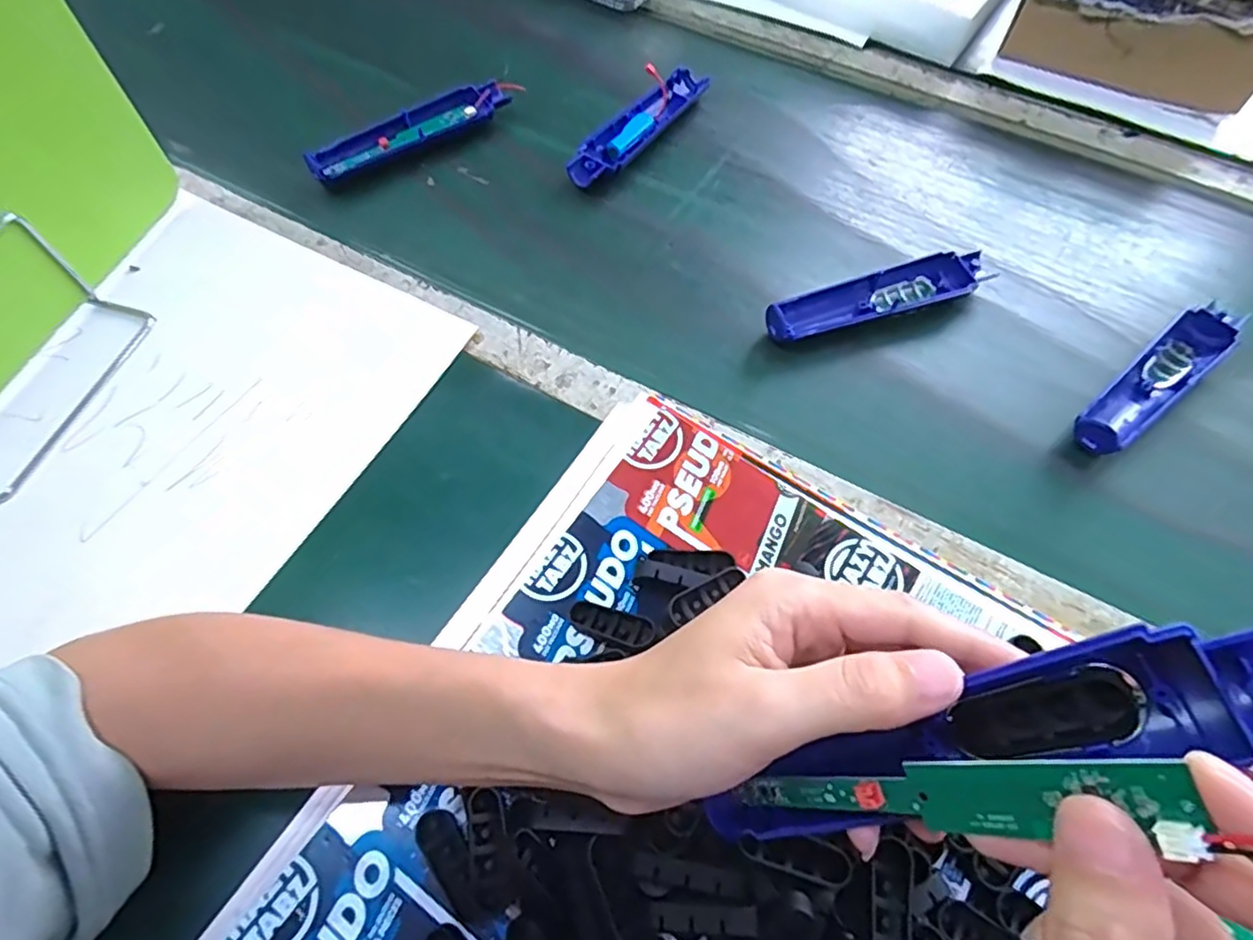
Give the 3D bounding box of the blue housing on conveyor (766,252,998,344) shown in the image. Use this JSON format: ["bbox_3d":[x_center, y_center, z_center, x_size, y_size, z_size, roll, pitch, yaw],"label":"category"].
[{"bbox_3d":[0.177,-0.123,0.467,0.165,0.021,0.039,-14,62,-10],"label":"blue housing on conveyor"}]

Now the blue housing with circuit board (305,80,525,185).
[{"bbox_3d":[-0.169,-0.278,0.537,0.187,0.026,0.036,-34,67,-20],"label":"blue housing with circuit board"}]

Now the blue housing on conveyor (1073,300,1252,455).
[{"bbox_3d":[0.356,-0.060,0.439,0.159,0.021,0.039,-37,68,-21],"label":"blue housing on conveyor"}]

